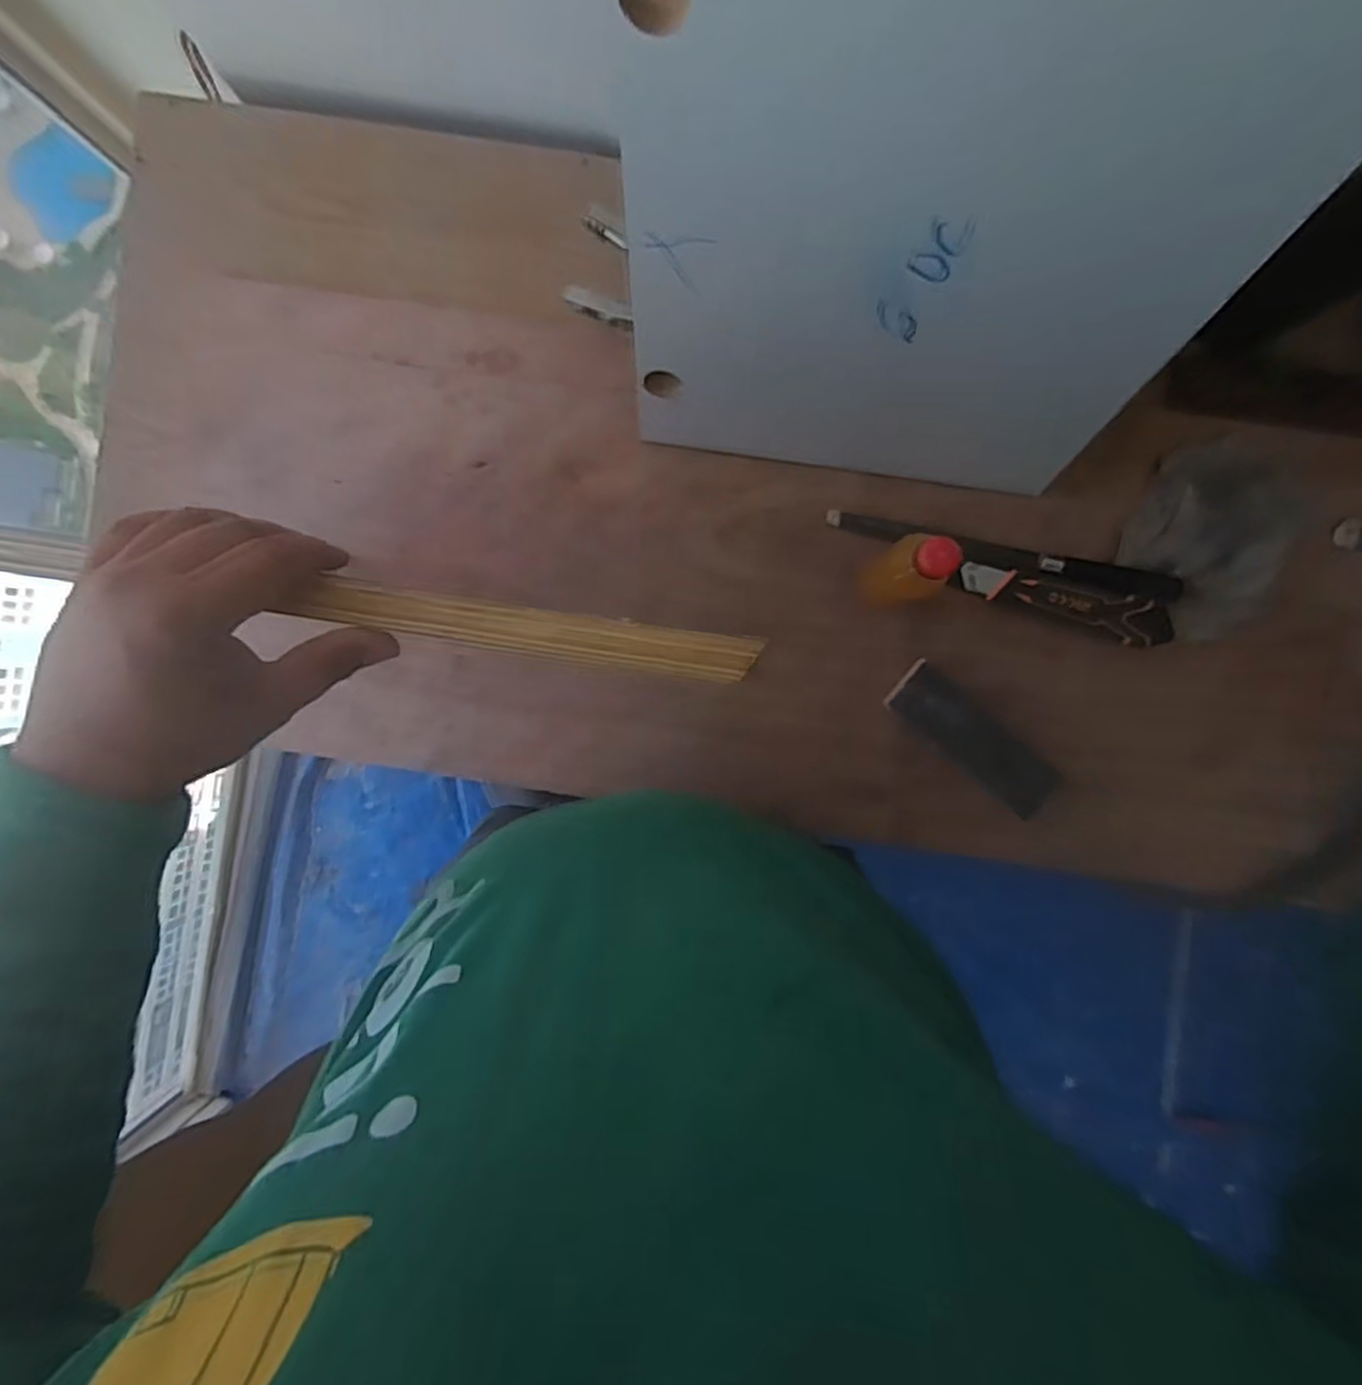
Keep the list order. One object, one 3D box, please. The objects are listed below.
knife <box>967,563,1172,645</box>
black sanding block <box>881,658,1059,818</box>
[{"bbox_3d":[0.367,-0.084,0.689,0.191,0.016,0.043,14,91,1],"label":"knife"},{"bbox_3d":[0.286,0.045,0.703,0.180,0.018,0.061,40,91,0],"label":"black sanding block"}]

